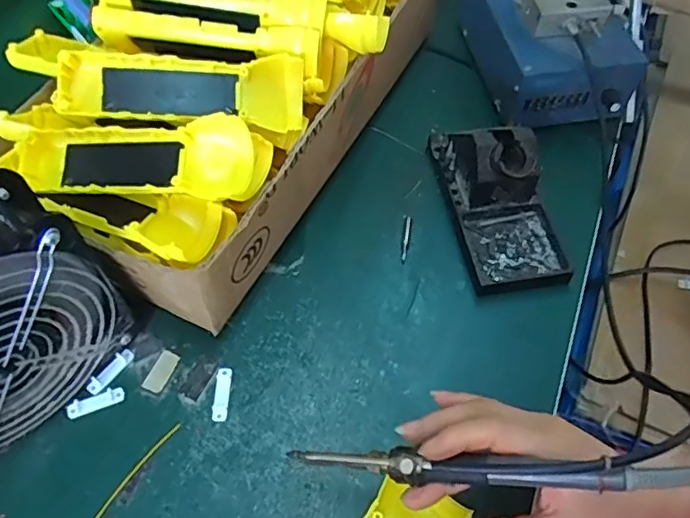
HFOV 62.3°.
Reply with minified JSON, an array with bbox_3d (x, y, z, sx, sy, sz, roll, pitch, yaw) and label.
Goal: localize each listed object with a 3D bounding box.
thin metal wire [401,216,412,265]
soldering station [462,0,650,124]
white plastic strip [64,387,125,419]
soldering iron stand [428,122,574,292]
[{"bbox_3d":[0.050,-0.016,0.463,0.006,0.006,0.043,6,60,6],"label":"thin metal wire"},{"bbox_3d":[0.202,-0.232,0.519,0.164,0.137,0.197,-1,56,0],"label":"soldering station"},{"bbox_3d":[-0.170,0.098,0.389,0.038,0.004,0.014,-22,61,-10],"label":"white plastic strip"},{"bbox_3d":[0.123,-0.059,0.451,0.076,0.070,0.157,-9,57,-6],"label":"soldering iron stand"}]

